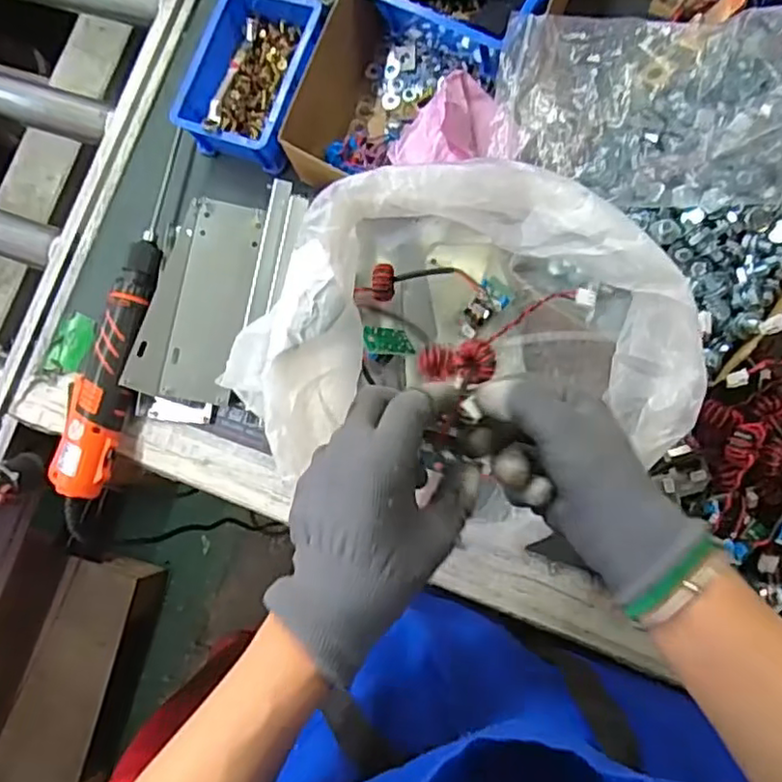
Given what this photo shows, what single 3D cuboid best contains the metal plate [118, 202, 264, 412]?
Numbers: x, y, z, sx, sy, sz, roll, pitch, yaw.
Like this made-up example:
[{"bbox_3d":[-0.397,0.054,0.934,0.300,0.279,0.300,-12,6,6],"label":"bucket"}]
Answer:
[{"bbox_3d":[-0.173,-0.082,0.580,0.084,0.018,0.179,14,84,-18],"label":"metal plate"}]

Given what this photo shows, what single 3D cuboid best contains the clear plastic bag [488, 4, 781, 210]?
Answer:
[{"bbox_3d":[0.211,-0.209,0.472,0.258,0.064,0.133,6,86,5],"label":"clear plastic bag"}]

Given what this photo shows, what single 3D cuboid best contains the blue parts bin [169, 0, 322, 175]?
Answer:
[{"bbox_3d":[-0.124,-0.294,0.597,0.112,0.061,0.162,19,87,6],"label":"blue parts bin"}]

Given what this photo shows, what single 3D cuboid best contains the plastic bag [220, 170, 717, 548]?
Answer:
[{"bbox_3d":[0.057,-0.023,0.449,0.261,0.135,0.219,26,87,6],"label":"plastic bag"}]

